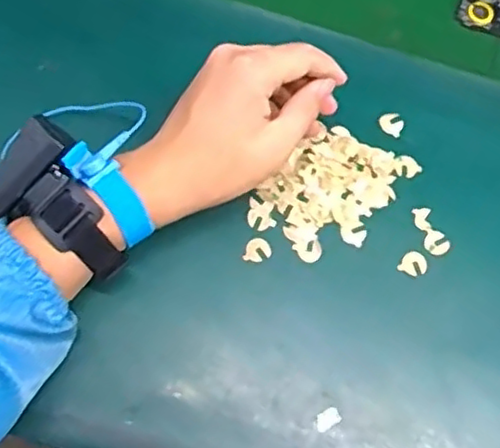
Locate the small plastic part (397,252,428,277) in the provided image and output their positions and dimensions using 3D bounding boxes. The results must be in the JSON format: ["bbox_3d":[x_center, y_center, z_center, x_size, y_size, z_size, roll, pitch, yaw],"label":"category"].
[{"bbox_3d":[0.118,0.029,0.467,0.018,0.004,0.020,36,73,9],"label":"small plastic part"}]

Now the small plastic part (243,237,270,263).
[{"bbox_3d":[0.006,0.018,0.463,0.018,0.004,0.017,8,71,0],"label":"small plastic part"}]

